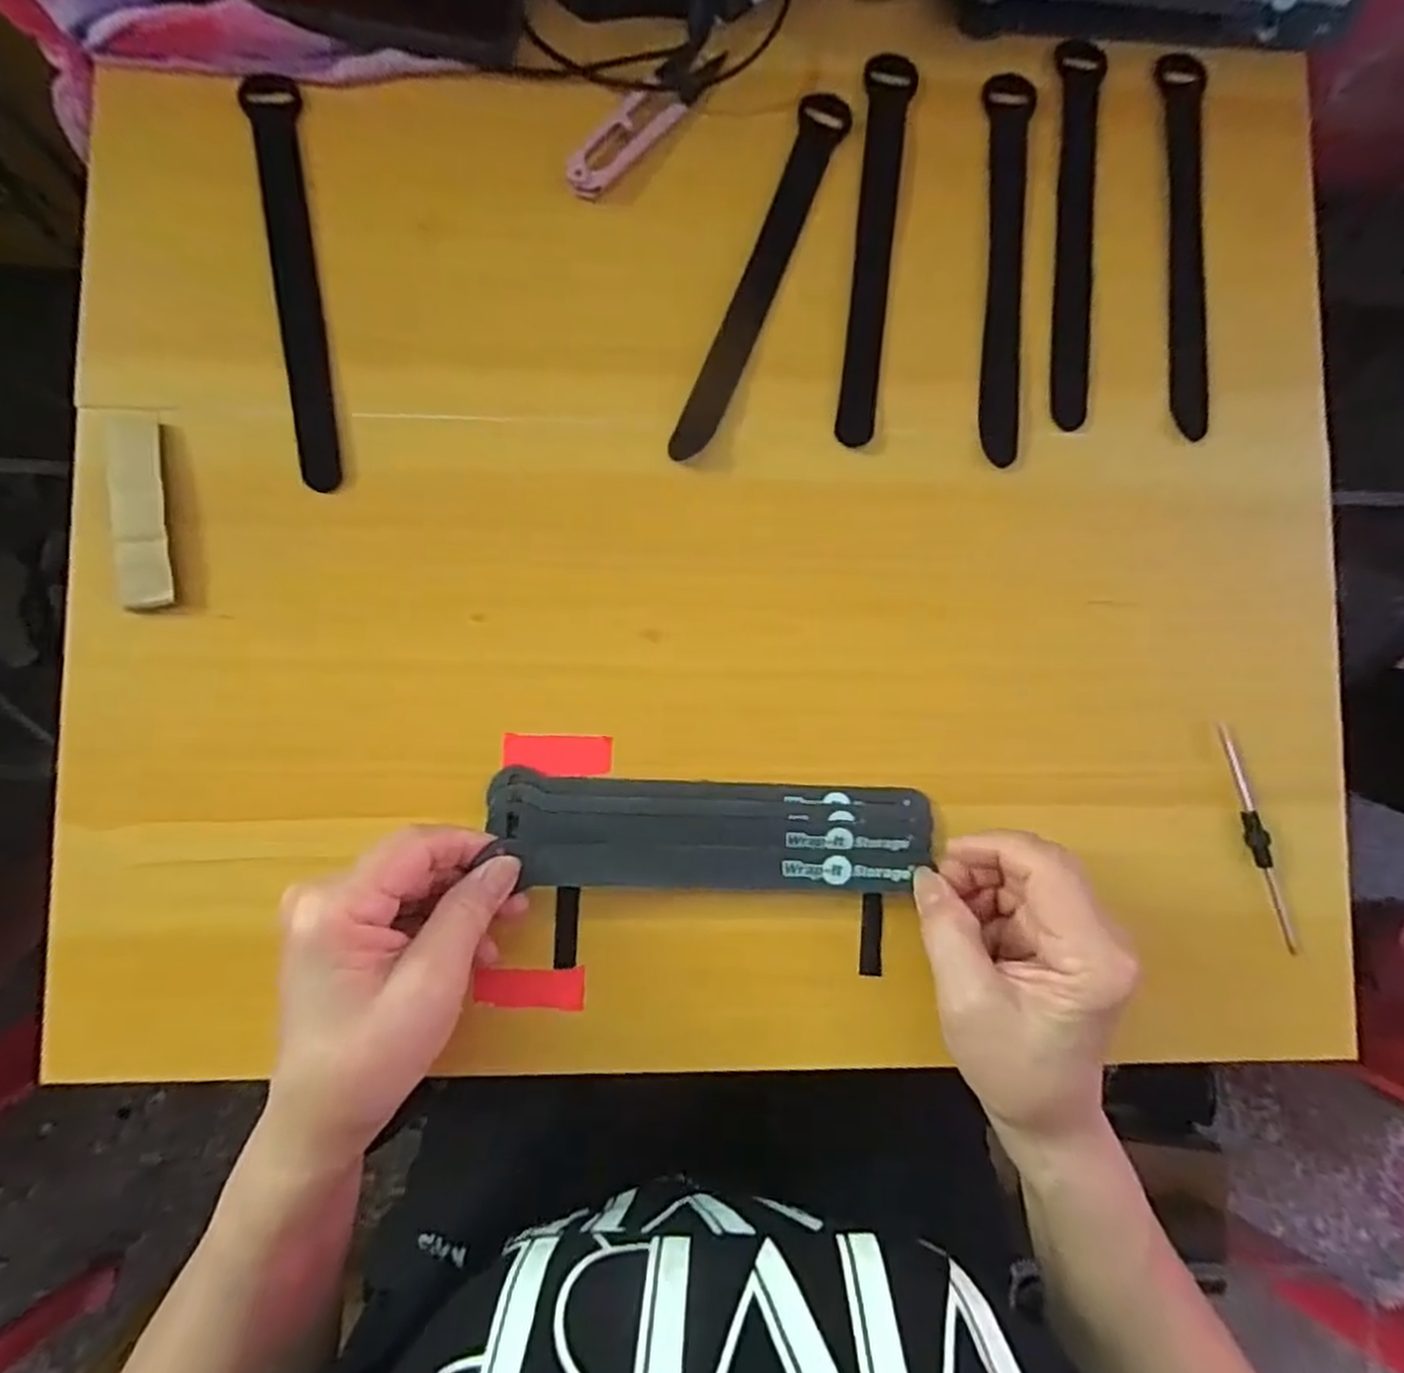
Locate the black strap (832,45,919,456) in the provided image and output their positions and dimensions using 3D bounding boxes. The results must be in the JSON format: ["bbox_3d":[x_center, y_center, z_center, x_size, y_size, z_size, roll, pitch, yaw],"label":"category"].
[{"bbox_3d":[0.083,-0.210,0.359,0.022,0.004,0.192,6,87,-3],"label":"black strap"}]

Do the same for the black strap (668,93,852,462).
[{"bbox_3d":[0.027,-0.196,0.355,0.022,0.004,0.191,23,86,-2],"label":"black strap"}]

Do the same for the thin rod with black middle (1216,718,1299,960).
[{"bbox_3d":[0.260,0.071,0.350,0.010,0.008,0.109,-17,88,-4],"label":"thin rod with black middle"}]

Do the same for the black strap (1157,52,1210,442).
[{"bbox_3d":[0.238,-0.217,0.369,0.024,0.006,0.190,2,87,-3],"label":"black strap"}]

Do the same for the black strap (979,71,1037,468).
[{"bbox_3d":[0.147,-0.203,0.362,0.021,0.004,0.193,3,87,-3],"label":"black strap"}]

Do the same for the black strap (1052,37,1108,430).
[{"bbox_3d":[0.184,-0.224,0.365,0.023,0.004,0.196,3,87,-3],"label":"black strap"}]

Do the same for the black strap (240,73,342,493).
[{"bbox_3d":[-0.188,-0.189,0.348,0.022,0.004,0.198,-10,87,-4],"label":"black strap"}]

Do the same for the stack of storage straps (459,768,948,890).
[{"bbox_3d":[0.005,0.068,0.339,0.194,0.016,0.049,2,87,0],"label":"stack of storage straps"}]

